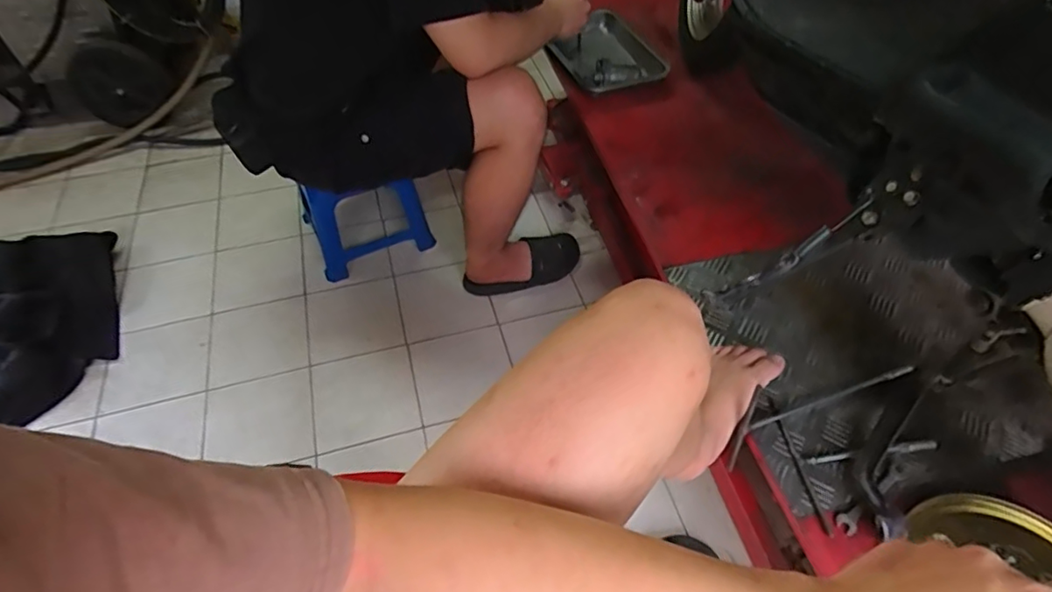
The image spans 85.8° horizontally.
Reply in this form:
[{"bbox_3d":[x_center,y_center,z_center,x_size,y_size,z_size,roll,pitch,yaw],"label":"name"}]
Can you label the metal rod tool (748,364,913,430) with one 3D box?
[{"bbox_3d":[0.410,0.134,0.757,0.269,0.012,0.011,-16,52,-13],"label":"metal rod tool"}]

